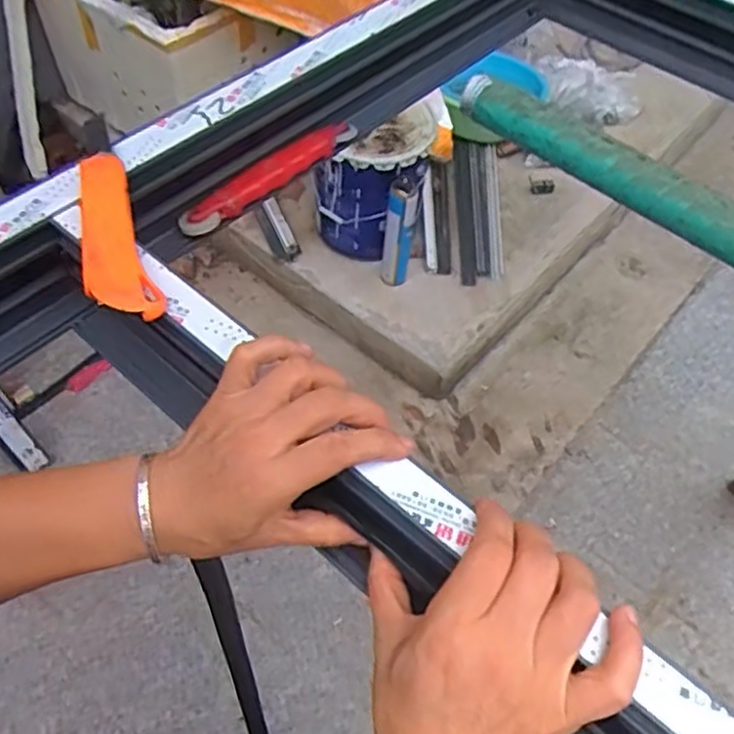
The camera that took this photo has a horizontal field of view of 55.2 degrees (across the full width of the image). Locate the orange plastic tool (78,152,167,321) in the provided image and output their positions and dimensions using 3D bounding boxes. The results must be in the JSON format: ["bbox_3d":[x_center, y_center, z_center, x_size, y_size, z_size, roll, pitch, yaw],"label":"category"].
[{"bbox_3d":[-0.165,-0.085,0.450,0.040,0.020,0.143,-17,58,-15],"label":"orange plastic tool"}]

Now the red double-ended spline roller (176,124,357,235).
[{"bbox_3d":[-0.081,-0.168,0.605,0.022,0.024,0.190,38,61,20],"label":"red double-ended spline roller"}]

